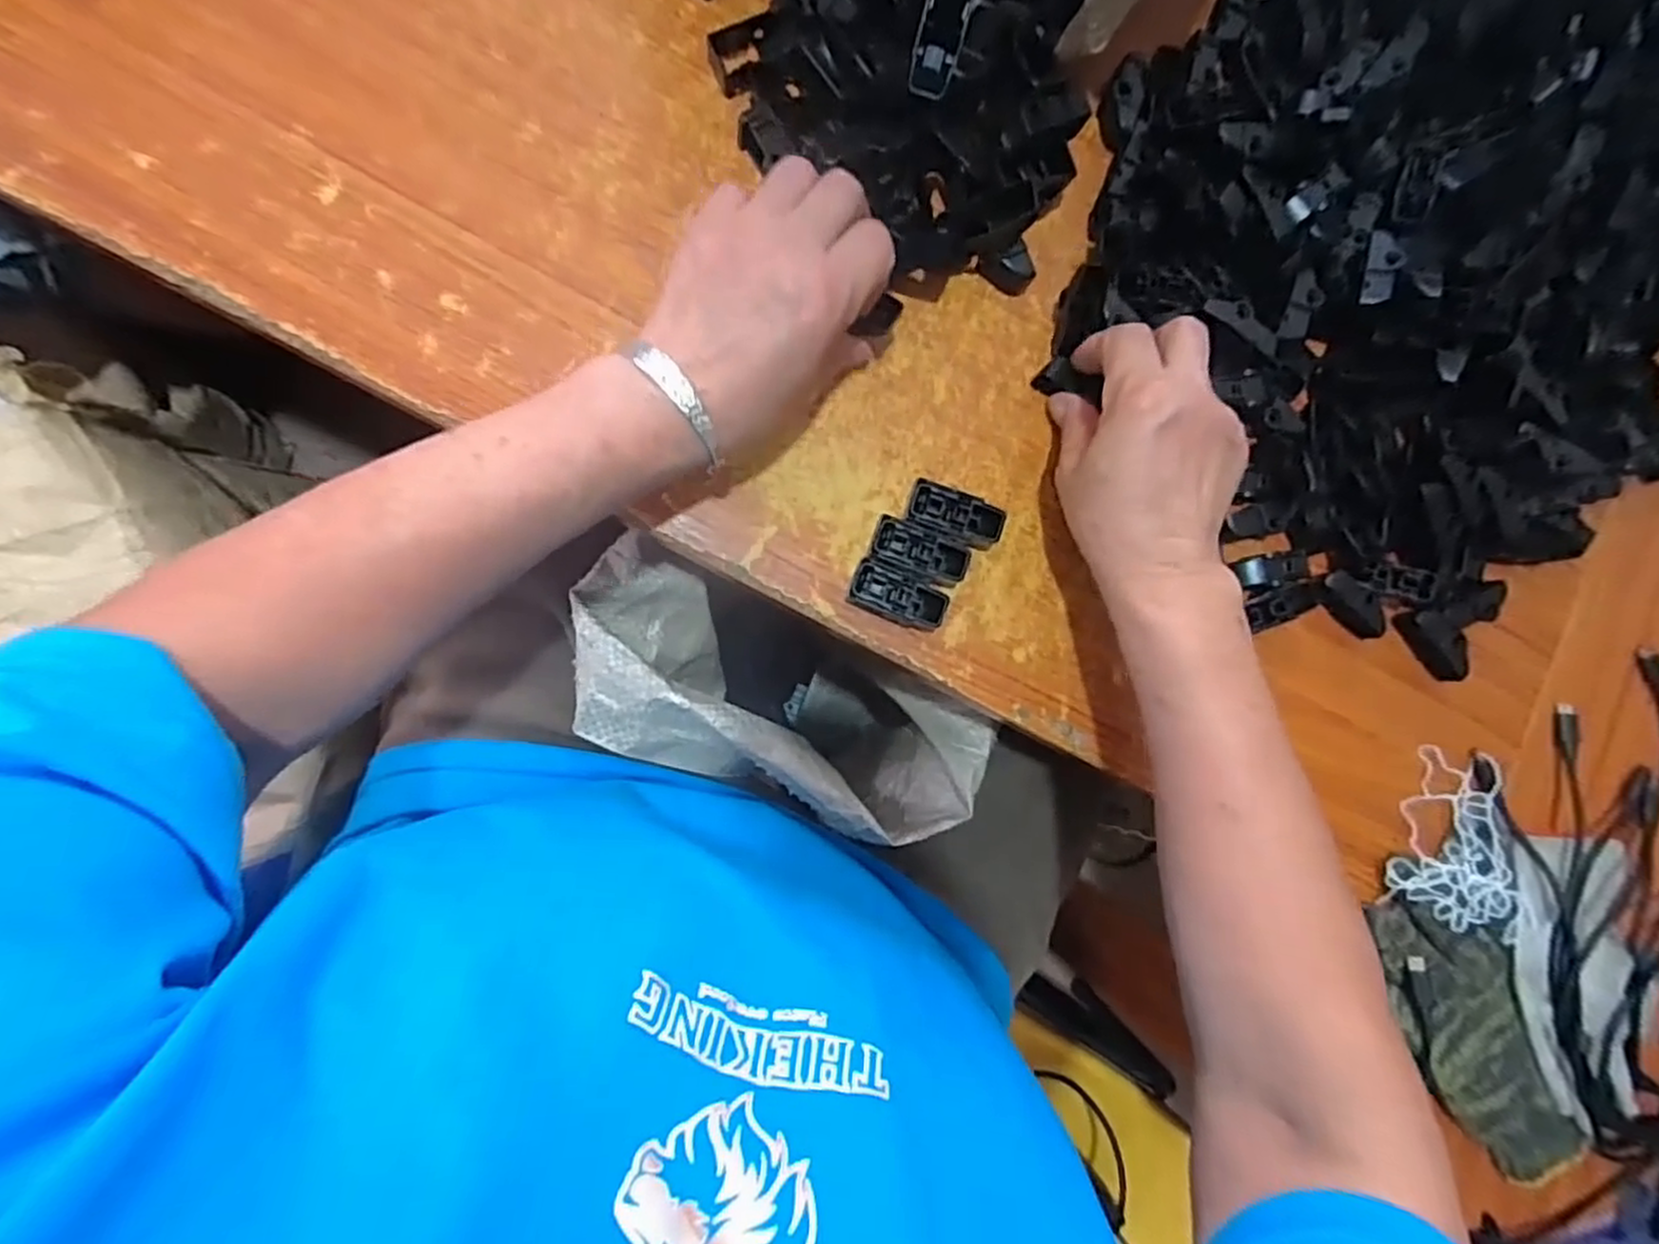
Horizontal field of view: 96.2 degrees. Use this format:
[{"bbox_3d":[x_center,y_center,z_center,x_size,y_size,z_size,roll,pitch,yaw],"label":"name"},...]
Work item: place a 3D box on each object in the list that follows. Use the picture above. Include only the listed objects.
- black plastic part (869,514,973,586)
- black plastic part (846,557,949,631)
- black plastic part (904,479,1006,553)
[{"bbox_3d":[0.045,-0.035,0.381,0.049,0.021,0.024,19,86,-8],"label":"black plastic part"},{"bbox_3d":[0.034,-0.012,0.379,0.049,0.020,0.023,23,85,-7],"label":"black plastic part"},{"bbox_3d":[0.064,-0.055,0.384,0.049,0.021,0.022,21,85,-7],"label":"black plastic part"}]

